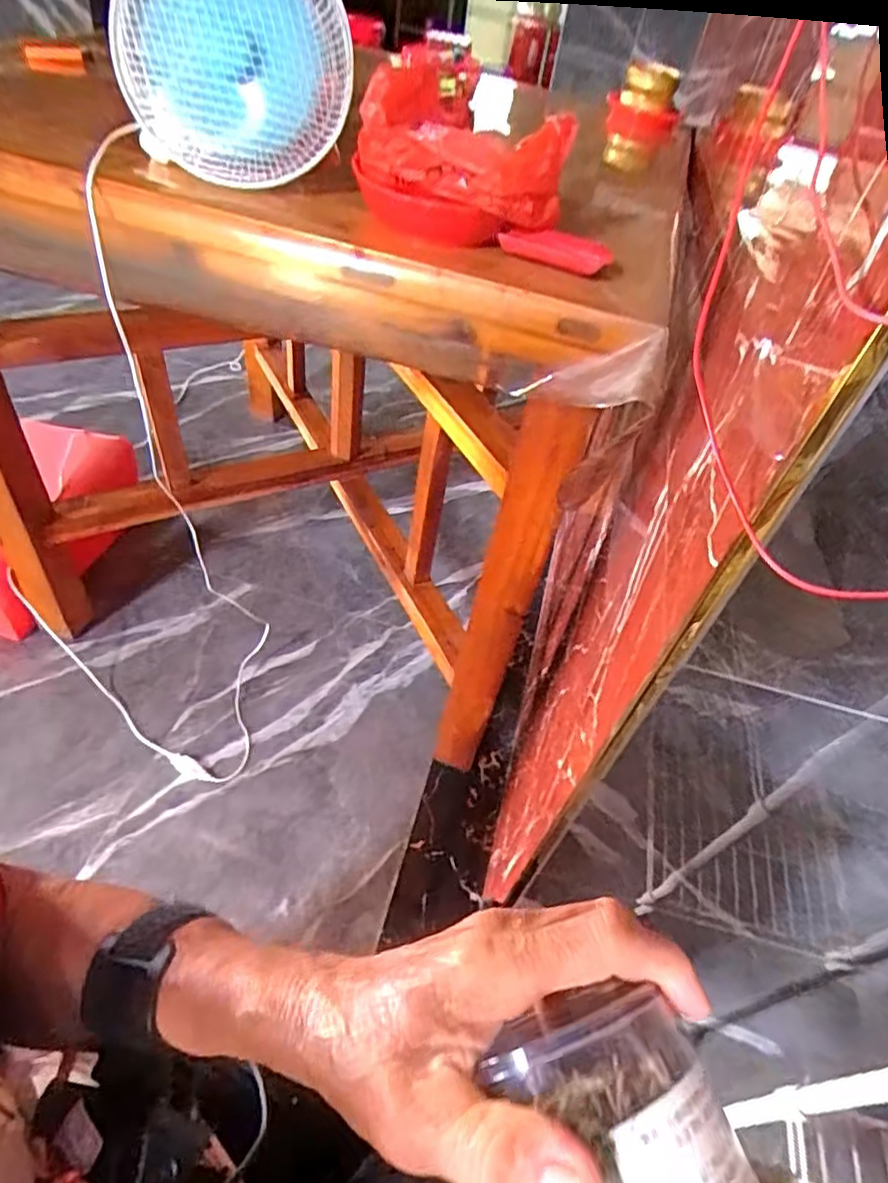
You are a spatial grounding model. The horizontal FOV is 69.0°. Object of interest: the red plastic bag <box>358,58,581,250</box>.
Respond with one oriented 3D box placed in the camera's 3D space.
[{"bbox_3d":[0.007,-0.405,0.623,0.146,0.133,0.165,-21,54,-27],"label":"red plastic bag"}]

